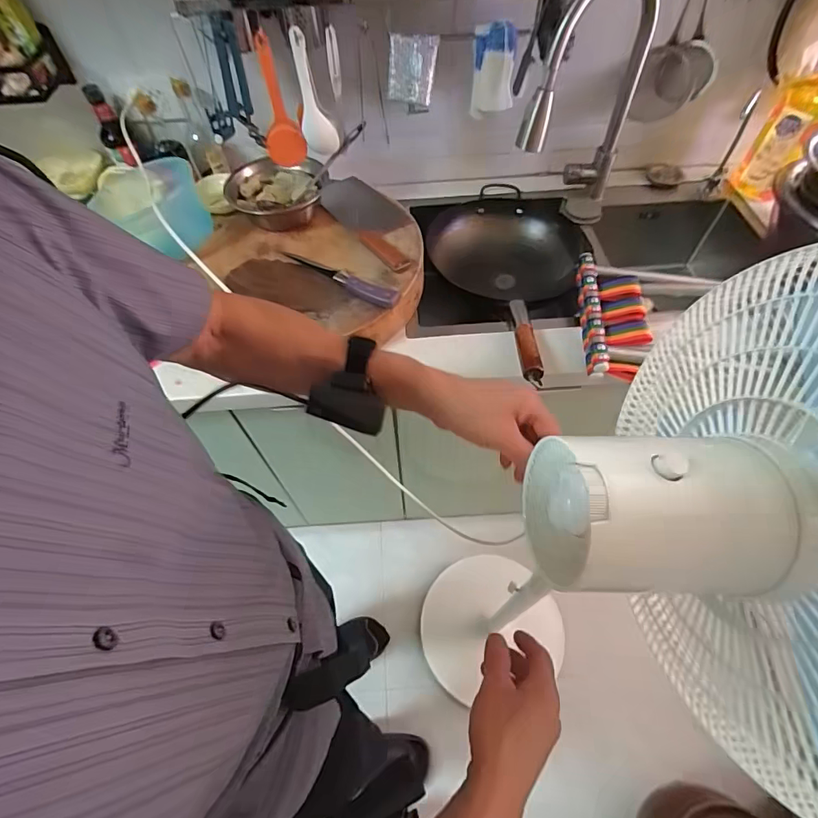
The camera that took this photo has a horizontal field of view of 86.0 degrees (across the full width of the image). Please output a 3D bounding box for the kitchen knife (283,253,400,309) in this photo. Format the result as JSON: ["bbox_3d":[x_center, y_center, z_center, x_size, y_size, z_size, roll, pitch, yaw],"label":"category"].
[{"bbox_3d":[-0.121,-0.231,0.754,0.246,0.027,0.033,31,64,20],"label":"kitchen knife"}]

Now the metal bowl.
[{"bbox_3d":[-0.264,-0.424,0.873,0.199,0.060,0.165,-9,58,-4],"label":"metal bowl"}]

